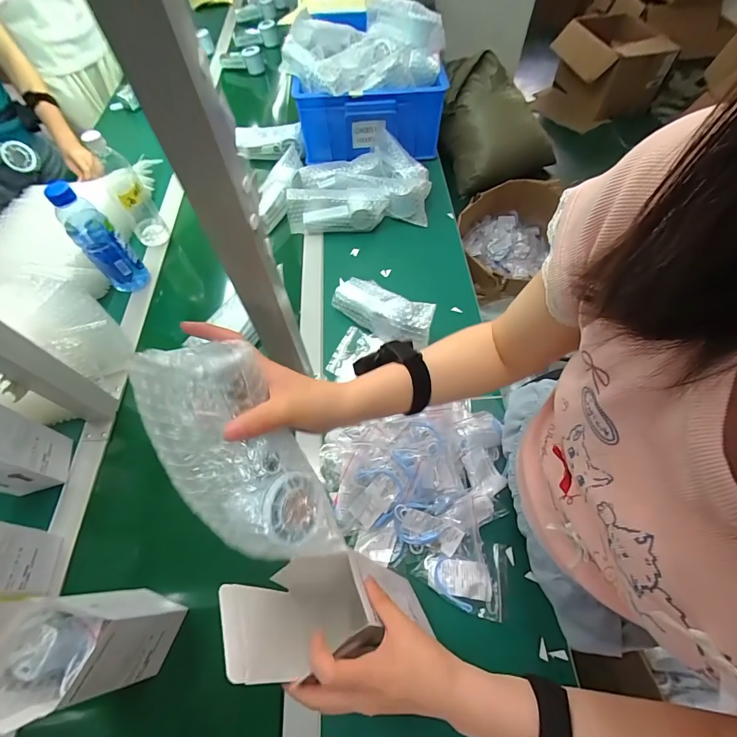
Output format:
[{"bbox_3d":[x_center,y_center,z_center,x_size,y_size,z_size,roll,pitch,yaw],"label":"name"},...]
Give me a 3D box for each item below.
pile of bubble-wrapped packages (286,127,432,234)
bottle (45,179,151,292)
[{"bbox_3d":[-0.028,-0.427,0.840,0.311,0.072,0.243,-8,61,-3],"label":"pile of bubble-wrapped packages"},{"bbox_3d":[-0.492,-0.233,0.679,0.067,0.218,0.063,-38,66,-18],"label":"bottle"}]

